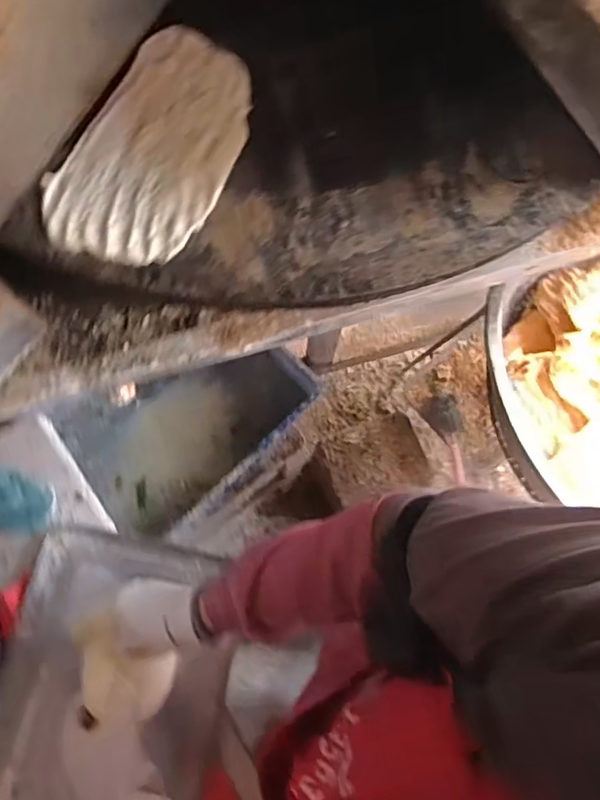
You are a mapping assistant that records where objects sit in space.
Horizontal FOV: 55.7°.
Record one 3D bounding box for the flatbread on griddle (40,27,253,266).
[{"bbox_3d":[-0.142,-0.250,0.578,0.144,0.007,0.251,34,83,-4],"label":"flatbread on griddle"}]

